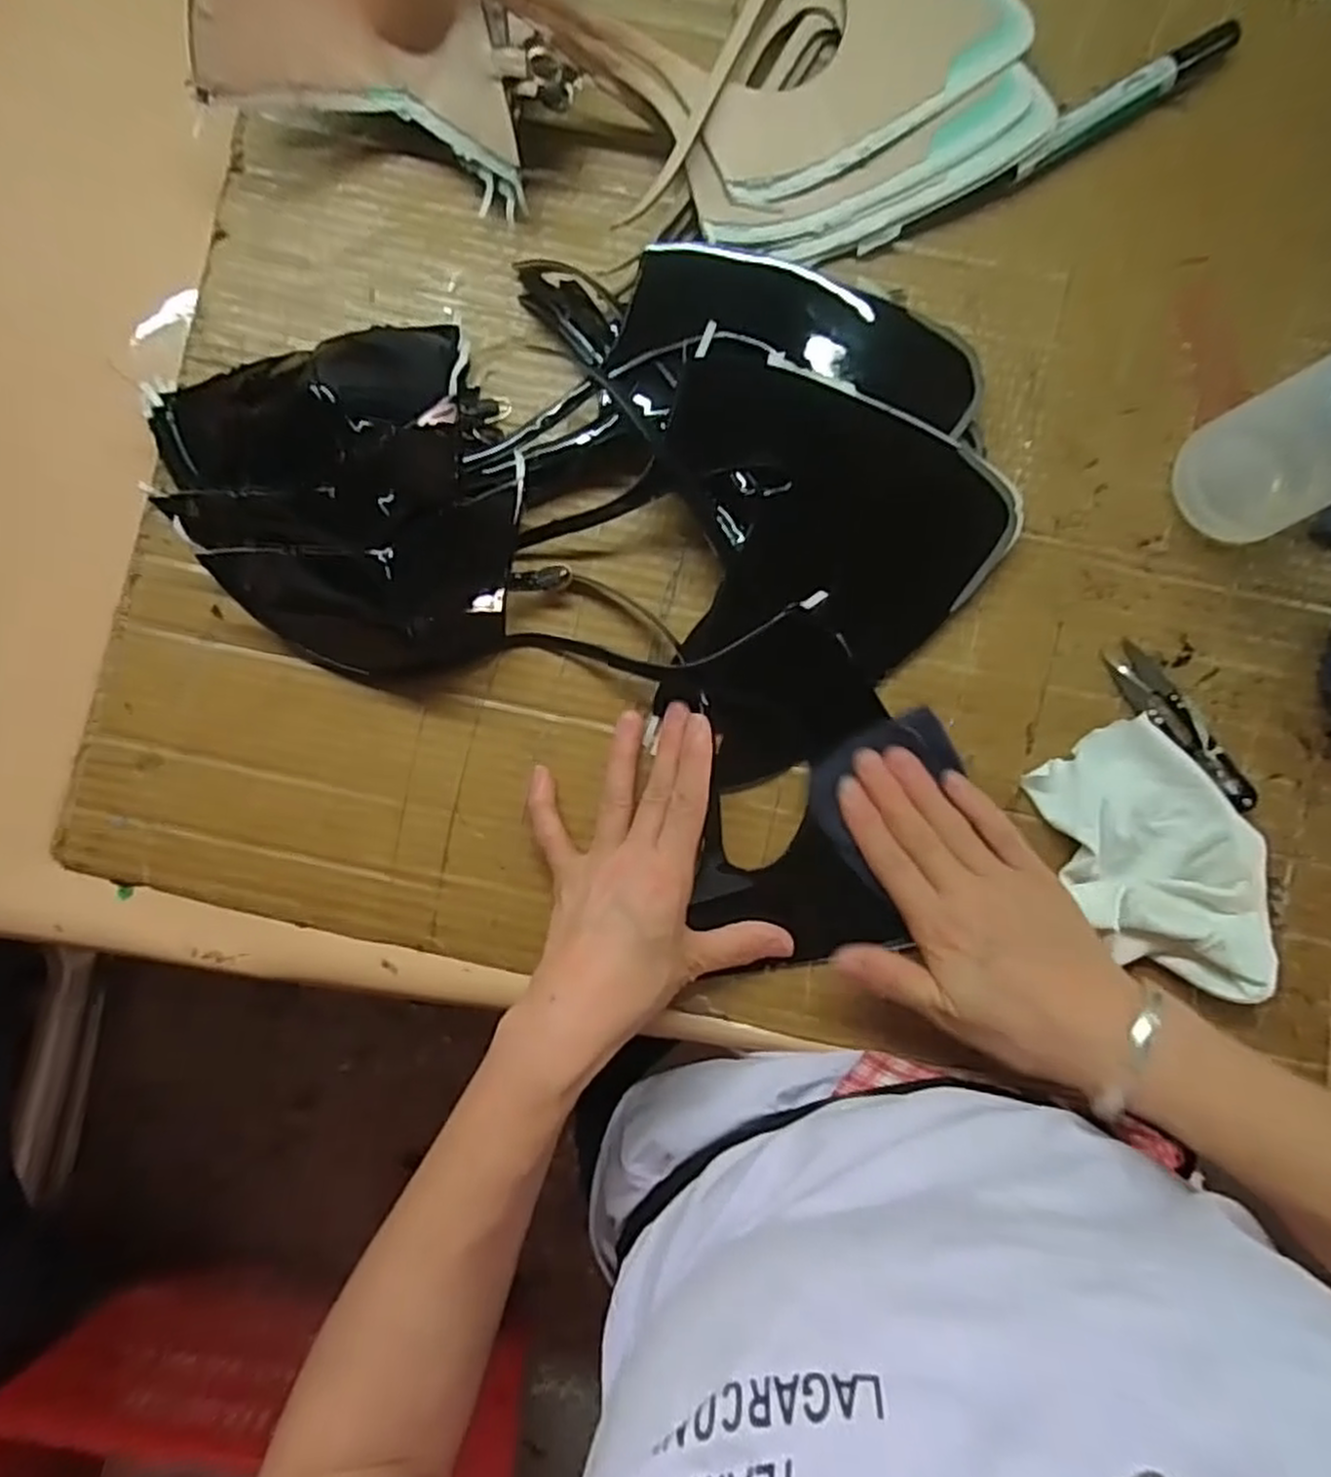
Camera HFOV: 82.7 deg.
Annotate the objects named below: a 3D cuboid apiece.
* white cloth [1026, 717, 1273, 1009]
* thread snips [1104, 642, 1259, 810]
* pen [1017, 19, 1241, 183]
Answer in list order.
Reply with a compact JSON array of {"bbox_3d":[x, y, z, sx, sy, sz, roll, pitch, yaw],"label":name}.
[{"bbox_3d":[0.251,0.062,0.380,0.086,0.023,0.139,-23,87,0],"label":"white cloth"},{"bbox_3d":[0.265,-0.005,0.391,0.022,0.009,0.100,-33,87,-1],"label":"thread snips"},{"bbox_3d":[0.245,-0.340,0.404,0.138,0.016,0.015,-31,87,0],"label":"pen"}]

